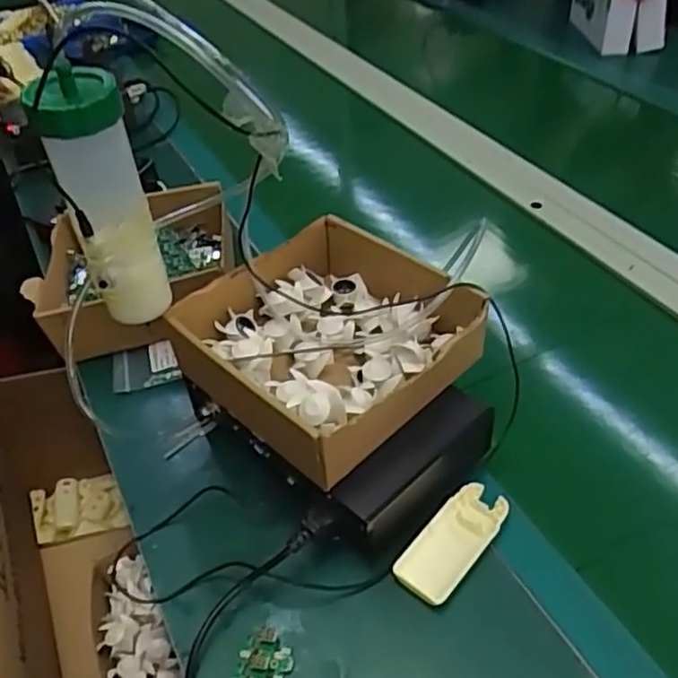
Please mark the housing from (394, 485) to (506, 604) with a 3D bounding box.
[{"bbox_3d":[0.090,0.161,0.544,0.046,0.019,0.106,27,51,31],"label":"housing"}]

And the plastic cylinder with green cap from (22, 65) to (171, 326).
[{"bbox_3d":[-0.165,-0.092,0.493,0.054,0.190,0.047,-18,43,-14],"label":"plastic cylinder with green cap"}]

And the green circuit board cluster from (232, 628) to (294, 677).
[{"bbox_3d":[-0.054,0.232,0.492,0.039,0.008,0.044,6,43,12],"label":"green circuit board cluster"}]

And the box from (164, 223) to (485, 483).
[{"bbox_3d":[0.001,-0.005,0.600,0.229,0.076,0.204,-34,49,-29],"label":"box"}]

